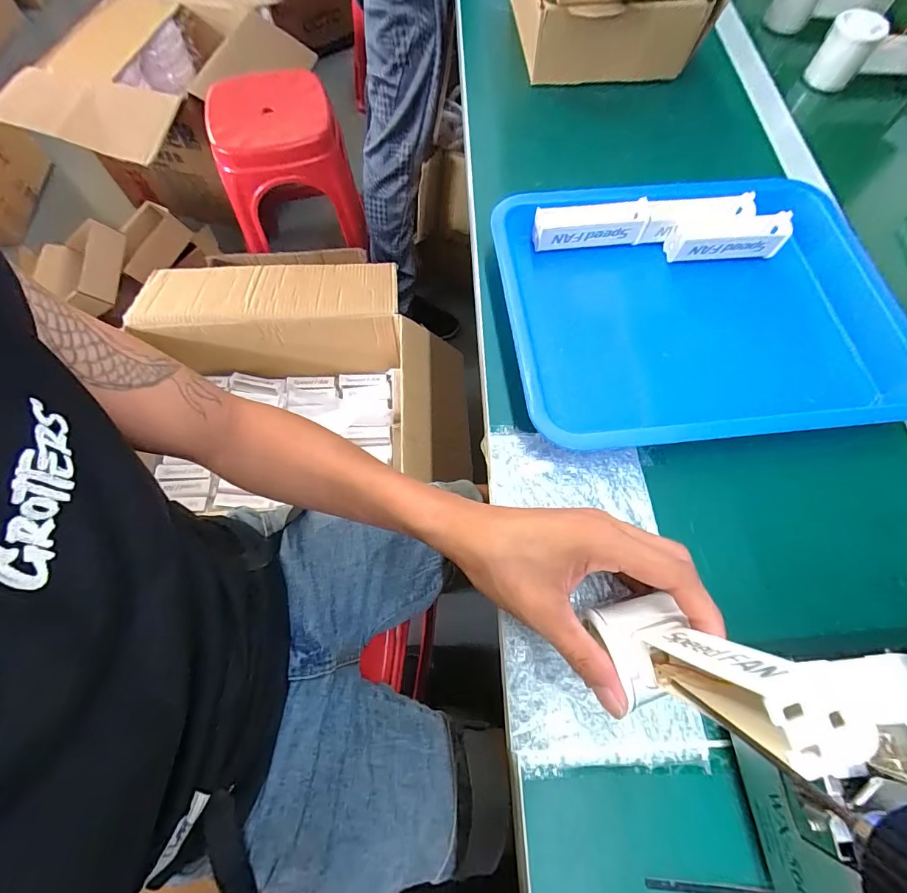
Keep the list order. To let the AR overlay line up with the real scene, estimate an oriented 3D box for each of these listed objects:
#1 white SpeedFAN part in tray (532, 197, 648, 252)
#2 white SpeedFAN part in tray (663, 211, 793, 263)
[{"bbox_3d":[0.128,-0.209,0.401,0.102,0.027,0.026,-4,68,-2],"label":"white SpeedFAN part in tray"},{"bbox_3d":[0.258,-0.200,0.401,0.102,0.032,0.031,-3,67,-2],"label":"white SpeedFAN part in tray"}]

